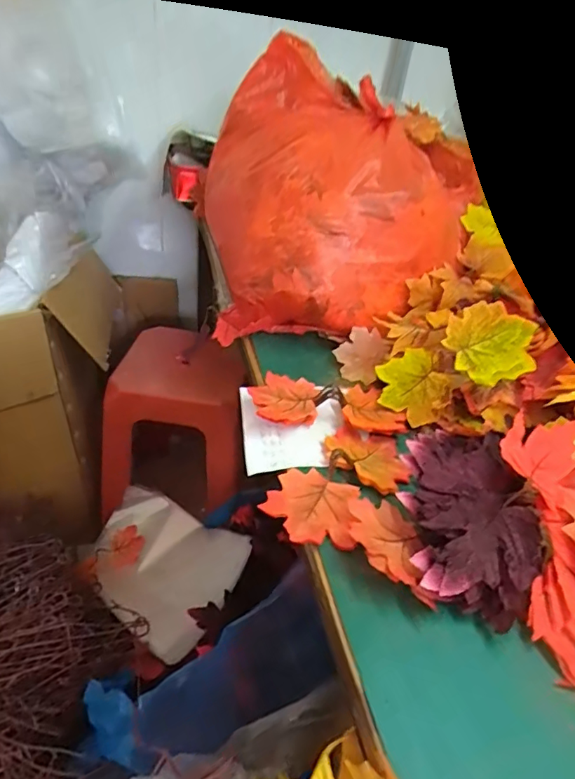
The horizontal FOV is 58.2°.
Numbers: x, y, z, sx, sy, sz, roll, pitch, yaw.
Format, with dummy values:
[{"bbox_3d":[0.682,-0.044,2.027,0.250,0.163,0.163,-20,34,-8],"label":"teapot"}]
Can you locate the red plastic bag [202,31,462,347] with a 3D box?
[{"bbox_3d":[0.062,-0.265,0.739,0.337,0.288,0.313,2,35,-7],"label":"red plastic bag"}]

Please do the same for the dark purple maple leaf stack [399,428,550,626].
[{"bbox_3d":[0.151,0.107,0.432,0.101,0.052,0.157,5,35,-4],"label":"dark purple maple leaf stack"}]

